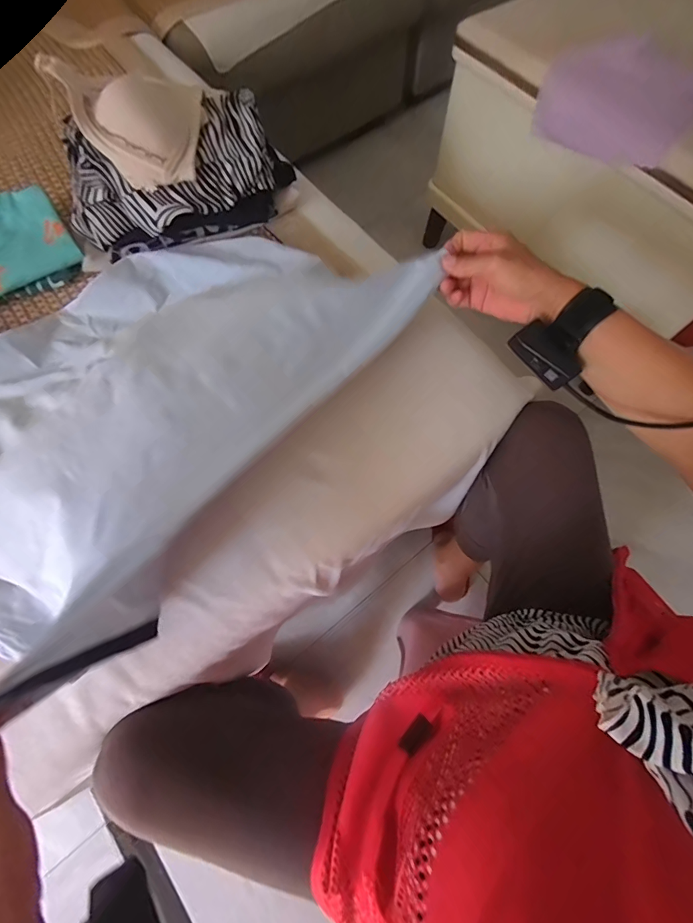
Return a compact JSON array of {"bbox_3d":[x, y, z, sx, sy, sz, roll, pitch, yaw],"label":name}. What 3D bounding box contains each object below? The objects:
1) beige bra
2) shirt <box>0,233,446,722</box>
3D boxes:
[{"bbox_3d":[-0.248,-0.409,0.472,0.153,0.076,0.138,-17,70,-6],"label":"beige bra"},{"bbox_3d":[-0.234,-0.097,0.404,0.426,0.129,0.516,33,73,12],"label":"shirt"}]

